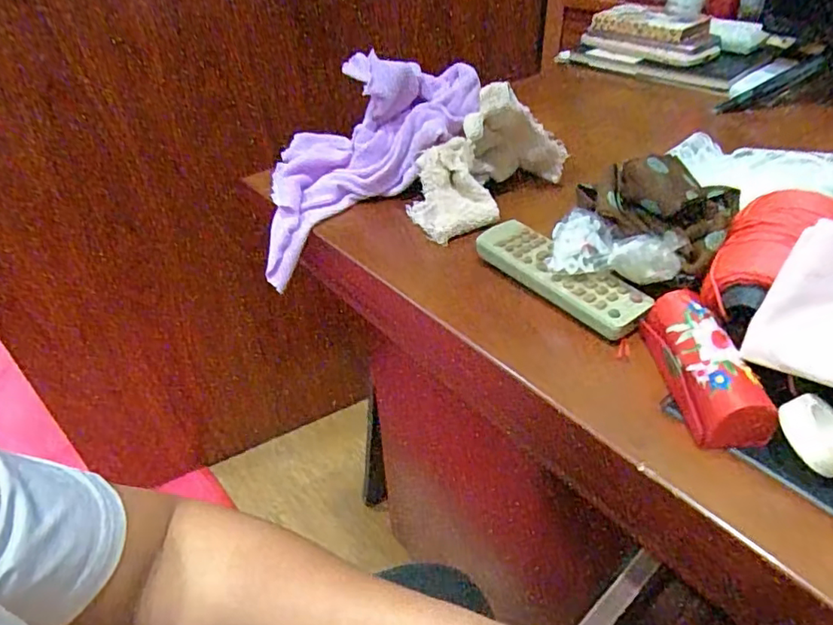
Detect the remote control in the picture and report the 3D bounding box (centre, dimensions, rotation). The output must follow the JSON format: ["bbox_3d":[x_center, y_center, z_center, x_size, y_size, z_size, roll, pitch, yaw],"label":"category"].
[{"bbox_3d":[0.091,-0.026,0.368,0.036,0.020,0.123,-29,46,-28],"label":"remote control"}]

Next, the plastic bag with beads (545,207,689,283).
[{"bbox_3d":[0.123,-0.039,0.350,0.072,0.035,0.040,13,42,19],"label":"plastic bag with beads"}]

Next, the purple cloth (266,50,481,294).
[{"bbox_3d":[-0.066,-0.147,0.472,0.224,0.082,0.123,-40,45,2],"label":"purple cloth"}]

